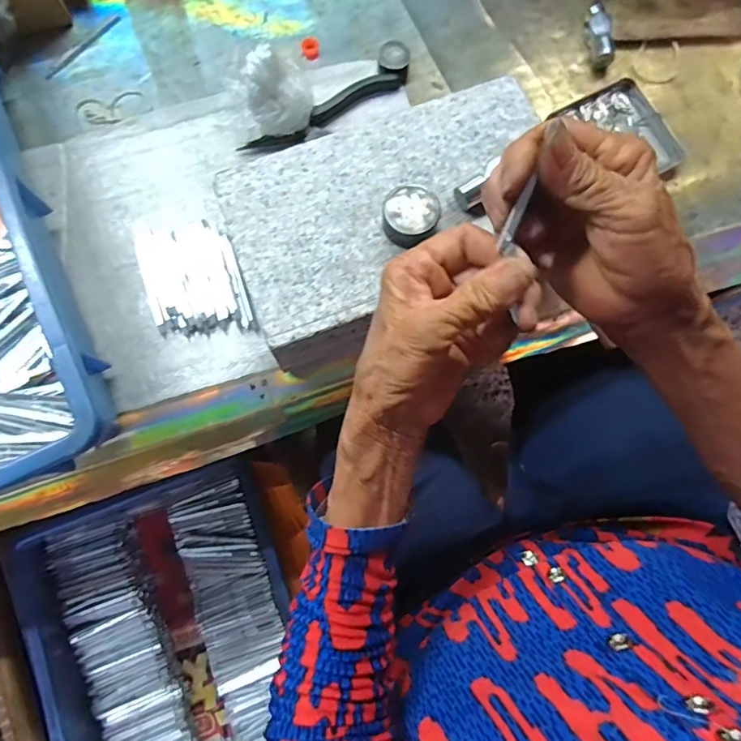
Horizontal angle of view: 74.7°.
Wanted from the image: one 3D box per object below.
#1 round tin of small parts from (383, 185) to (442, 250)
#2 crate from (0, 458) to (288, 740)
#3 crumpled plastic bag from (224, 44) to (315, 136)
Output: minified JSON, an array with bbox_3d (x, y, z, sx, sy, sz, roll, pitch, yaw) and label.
[{"bbox_3d":[0.028,-0.106,0.334,0.037,0.020,0.035,0,79,0],"label":"round tin of small parts"},{"bbox_3d":[-0.219,0.355,0.571,0.284,0.090,0.423,-21,79,-4],"label":"crate"},{"bbox_3d":[-0.077,-0.233,0.415,0.045,0.065,0.062,38,80,9],"label":"crumpled plastic bag"}]

